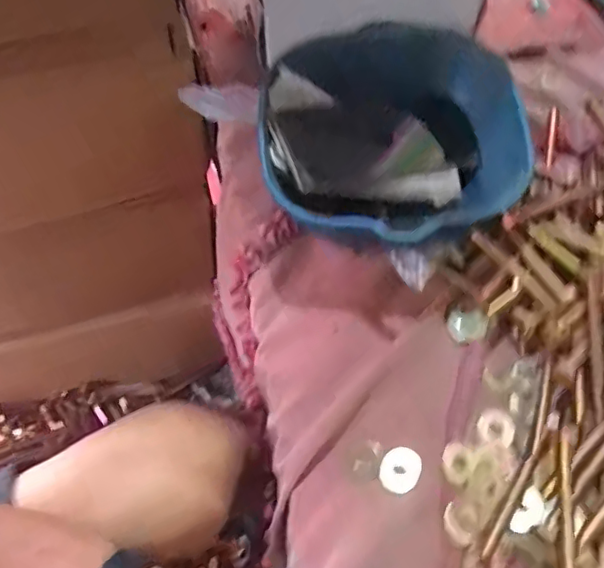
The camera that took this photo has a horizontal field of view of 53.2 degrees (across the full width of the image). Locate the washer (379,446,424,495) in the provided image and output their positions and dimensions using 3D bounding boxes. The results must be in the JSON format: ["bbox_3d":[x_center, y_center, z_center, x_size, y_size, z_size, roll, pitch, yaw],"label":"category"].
[{"bbox_3d":[0.065,0.122,0.396,0.026,0.004,0.030,31,68,17],"label":"washer"}]

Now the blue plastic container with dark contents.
[{"bbox_3d":[0.065,-0.102,0.464,0.185,0.081,0.181,-9,63,-3],"label":"blue plastic container with dark contents"}]

